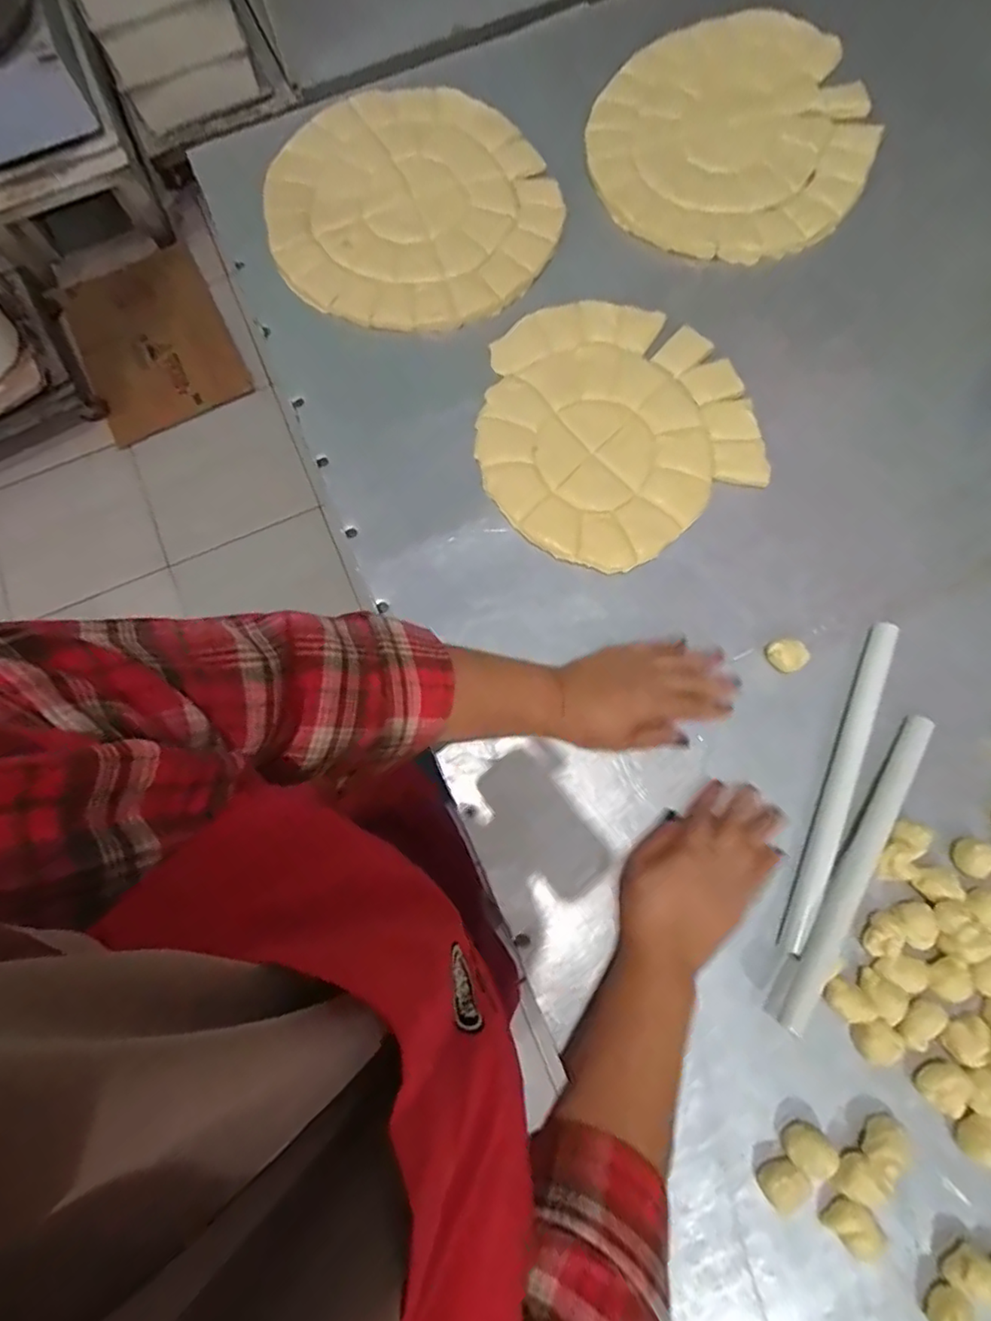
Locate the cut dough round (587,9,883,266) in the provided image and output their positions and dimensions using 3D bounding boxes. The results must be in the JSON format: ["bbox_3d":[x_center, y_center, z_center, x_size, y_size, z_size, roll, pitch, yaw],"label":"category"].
[{"bbox_3d":[0.262,-0.578,0.663,0.289,0.019,0.322,28,78,8],"label":"cut dough round"}]

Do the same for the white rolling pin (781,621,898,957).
[{"bbox_3d":[0.279,0.095,0.488,0.018,0.016,0.277,23,77,6],"label":"white rolling pin"}]

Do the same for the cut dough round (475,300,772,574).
[{"bbox_3d":[0.104,-0.230,0.581,0.252,0.012,0.264,0,76,1],"label":"cut dough round"}]

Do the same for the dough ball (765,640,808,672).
[{"bbox_3d":[0.248,-0.003,0.517,0.032,0.018,0.027,-14,76,-3],"label":"dough ball"}]

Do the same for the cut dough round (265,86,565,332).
[{"bbox_3d":[-0.093,-0.499,0.660,0.307,0.015,0.324,0,76,1],"label":"cut dough round"}]

